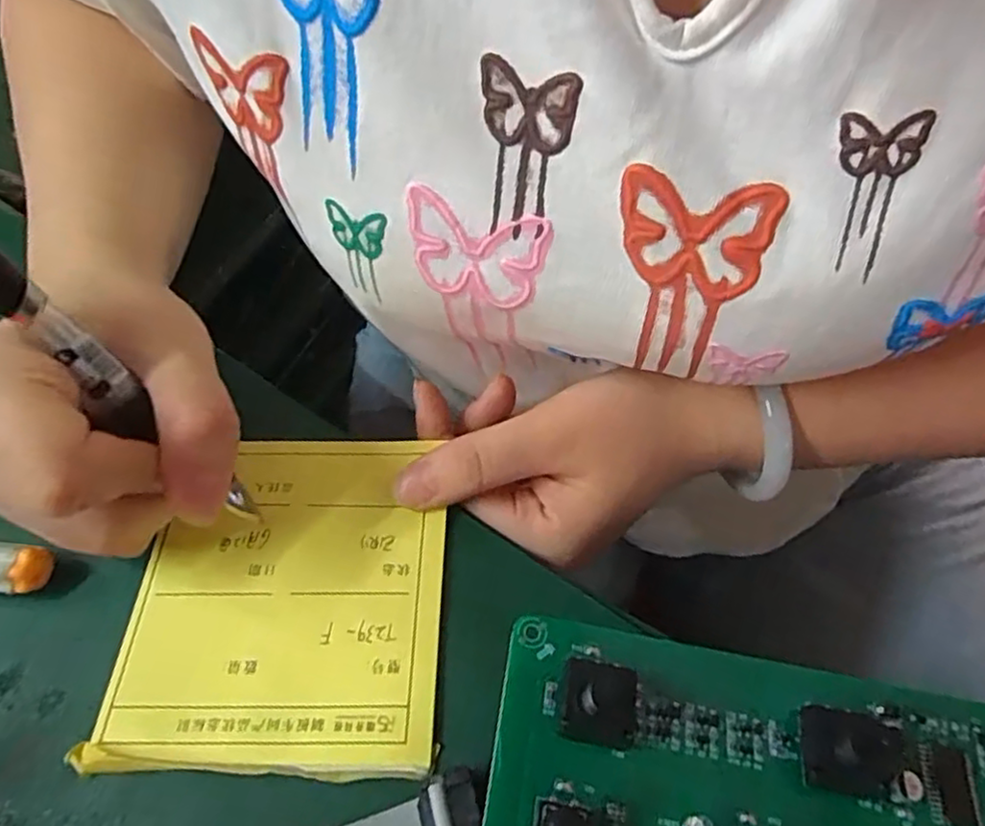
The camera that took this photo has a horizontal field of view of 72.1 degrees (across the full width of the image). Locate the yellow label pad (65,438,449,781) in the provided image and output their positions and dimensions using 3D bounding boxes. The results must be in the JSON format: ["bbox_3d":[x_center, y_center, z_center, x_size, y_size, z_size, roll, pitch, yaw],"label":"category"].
[{"bbox_3d":[-0.064,0.055,0.217,0.095,0.006,0.107,-1,55,4],"label":"yellow label pad"}]

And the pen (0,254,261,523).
[{"bbox_3d":[-0.118,-0.015,0.193,0.008,0.144,0.015,2,47,47],"label":"pen"}]

